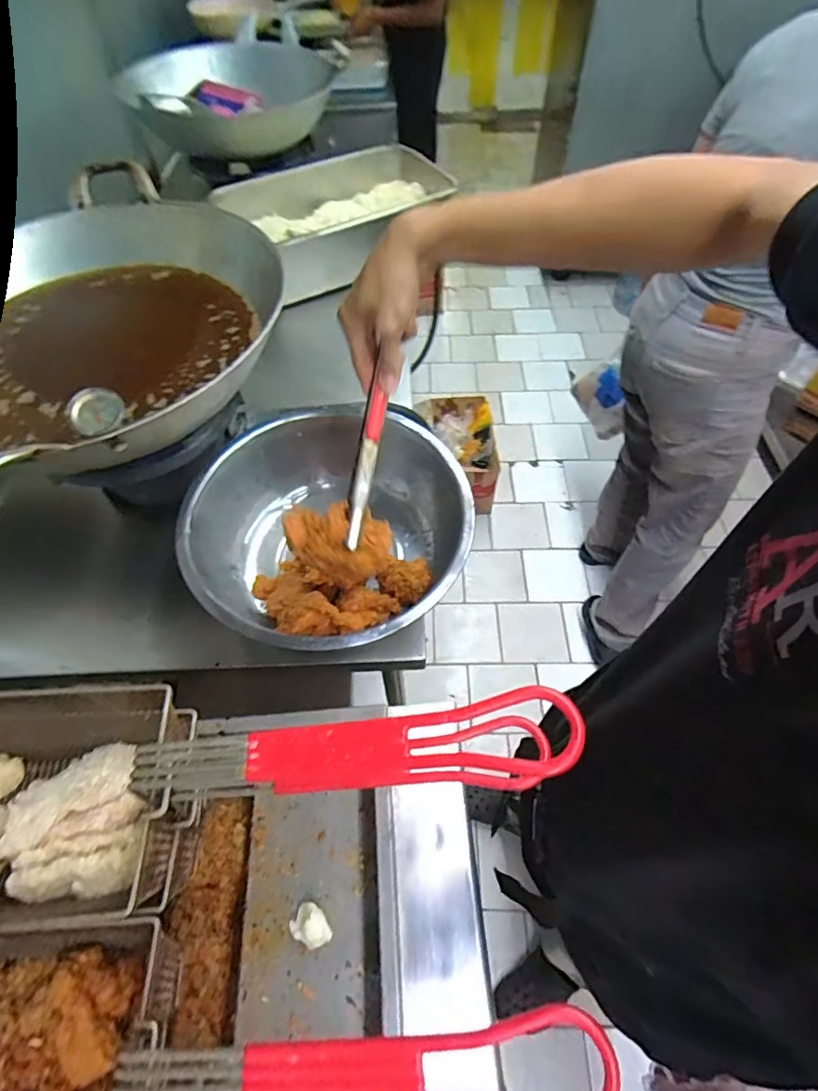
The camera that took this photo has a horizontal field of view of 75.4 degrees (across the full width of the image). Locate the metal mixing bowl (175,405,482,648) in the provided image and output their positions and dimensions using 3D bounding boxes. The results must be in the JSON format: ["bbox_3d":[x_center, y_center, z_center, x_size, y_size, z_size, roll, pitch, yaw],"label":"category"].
[{"bbox_3d":[-0.112,-0.016,0.743,0.352,0.141,0.363,-1,56,1],"label":"metal mixing bowl"}]

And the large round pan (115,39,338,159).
[{"bbox_3d":[-0.455,-1.155,1.355,0.496,0.152,0.506,-1,56,1],"label":"large round pan"}]

